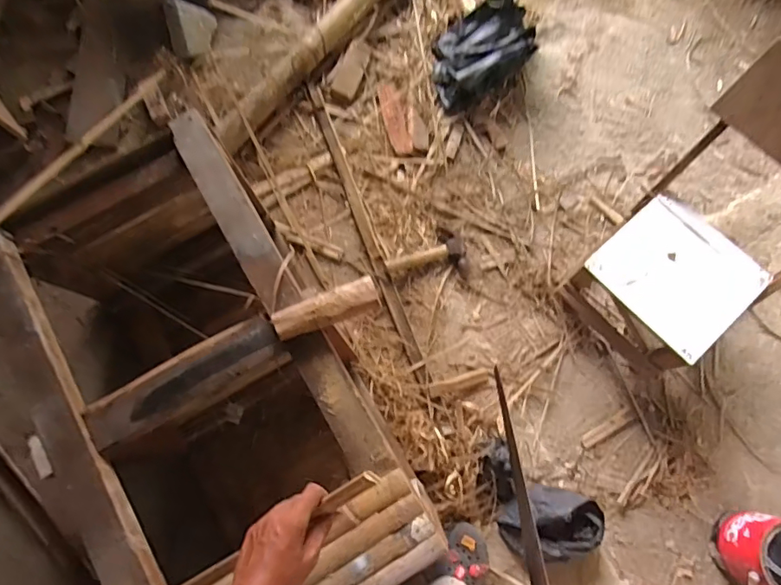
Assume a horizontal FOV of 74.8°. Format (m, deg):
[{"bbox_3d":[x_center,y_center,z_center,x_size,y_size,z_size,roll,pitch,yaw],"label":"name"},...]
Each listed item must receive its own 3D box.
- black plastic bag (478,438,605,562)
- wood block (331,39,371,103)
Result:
[{"bbox_3d":[0.295,0.459,1.081,0.284,0.083,0.177,34,79,8],"label":"black plastic bag"},{"bbox_3d":[-0.109,-0.600,1.395,0.065,0.025,0.191,21,76,-9],"label":"wood block"}]

